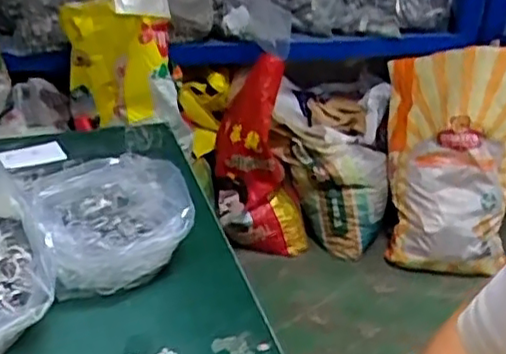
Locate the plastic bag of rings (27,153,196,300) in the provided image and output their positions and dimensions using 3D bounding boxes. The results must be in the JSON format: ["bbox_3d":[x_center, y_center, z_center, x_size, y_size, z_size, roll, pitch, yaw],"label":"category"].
[{"bbox_3d":[-0.137,0.037,0.646,0.141,0.083,0.174,-8,29,-22],"label":"plastic bag of rings"}]

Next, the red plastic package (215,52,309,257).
[{"bbox_3d":[0.032,-0.024,1.937,0.285,0.594,0.175,4,27,0],"label":"red plastic package"}]

